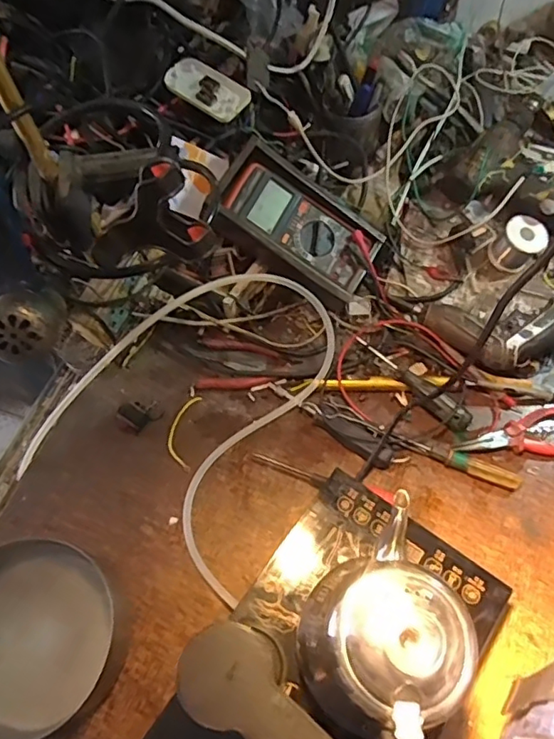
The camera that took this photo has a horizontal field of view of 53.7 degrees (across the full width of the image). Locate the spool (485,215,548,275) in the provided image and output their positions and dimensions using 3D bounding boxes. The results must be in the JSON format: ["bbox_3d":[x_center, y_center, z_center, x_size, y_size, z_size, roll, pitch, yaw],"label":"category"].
[{"bbox_3d":[0.305,-0.157,0.693,0.058,0.057,0.051,27,68,15],"label":"spool"}]

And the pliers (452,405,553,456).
[{"bbox_3d":[0.280,0.081,0.627,0.148,0.018,0.060,-15,64,-5],"label":"pliers"}]

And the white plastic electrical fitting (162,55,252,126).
[{"bbox_3d":[-0.095,-0.376,0.739,0.124,0.018,0.058,35,83,13],"label":"white plastic electrical fitting"}]

